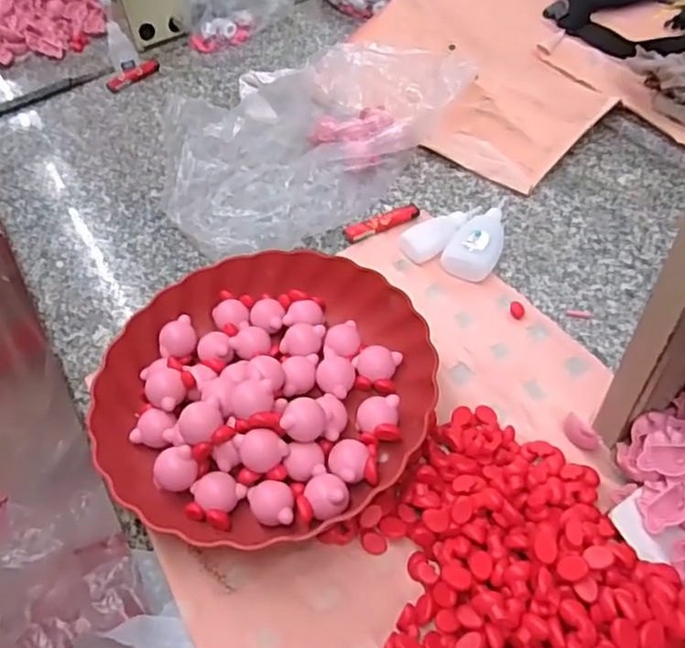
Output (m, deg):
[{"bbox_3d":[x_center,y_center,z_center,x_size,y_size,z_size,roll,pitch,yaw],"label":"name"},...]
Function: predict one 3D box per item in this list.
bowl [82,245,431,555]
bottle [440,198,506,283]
[{"bbox_3d":[-0.055,0.039,0.460,0.237,0.049,0.229,-3,52,4],"label":"bowl"},{"bbox_3d":[0.132,-0.085,0.557,0.043,0.024,0.114,24,58,23],"label":"bottle"}]

